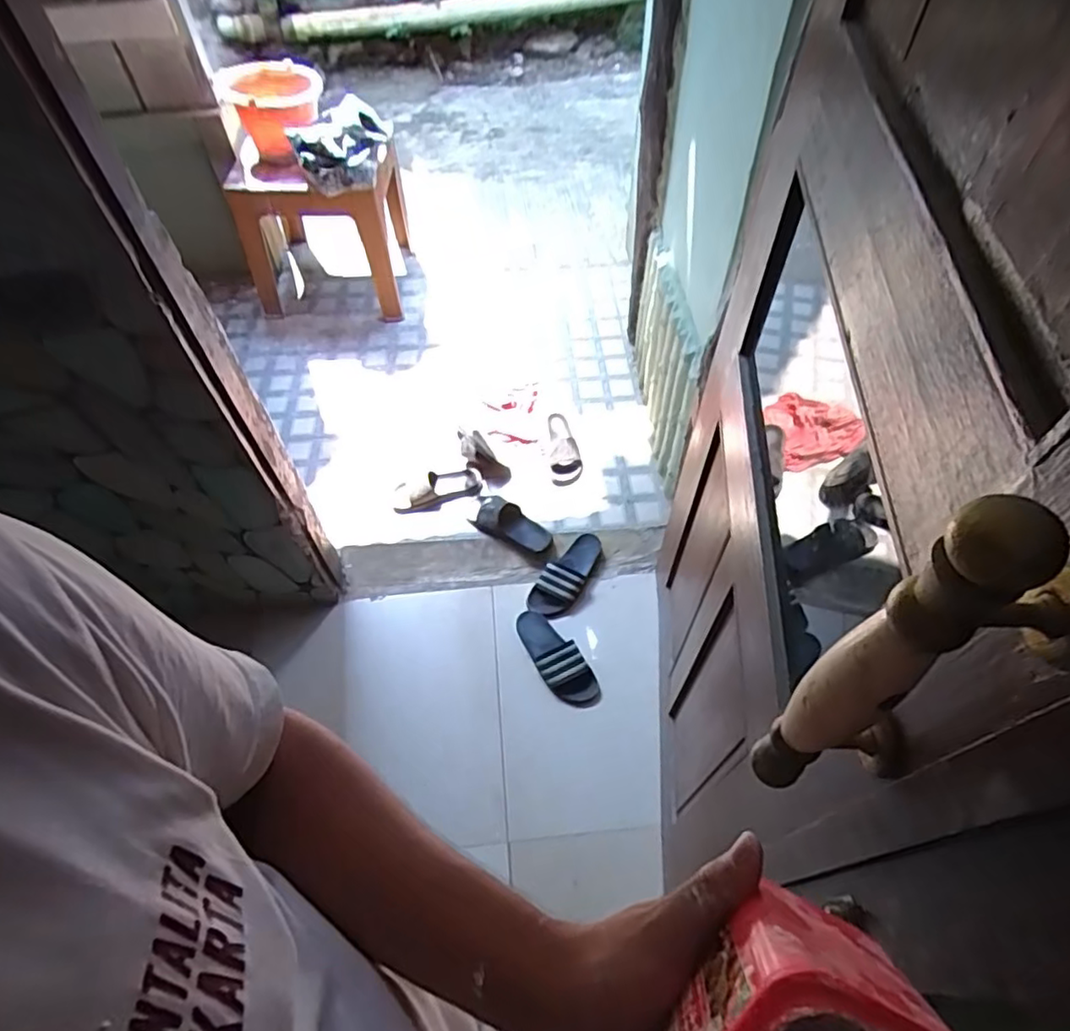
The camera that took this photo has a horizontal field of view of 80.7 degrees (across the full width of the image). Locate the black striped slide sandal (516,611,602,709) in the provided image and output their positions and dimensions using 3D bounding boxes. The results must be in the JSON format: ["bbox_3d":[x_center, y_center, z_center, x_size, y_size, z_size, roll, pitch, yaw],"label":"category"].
[{"bbox_3d":[0.048,0.347,1.528,0.103,0.075,0.272,-32,60,-19],"label":"black striped slide sandal"}]

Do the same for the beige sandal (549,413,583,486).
[{"bbox_3d":[0.089,-0.209,1.897,0.092,0.101,0.242,-4,55,-1],"label":"beige sandal"}]

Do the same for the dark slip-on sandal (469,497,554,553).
[{"bbox_3d":[-0.059,0.027,1.743,0.233,0.074,0.086,23,59,17],"label":"dark slip-on sandal"}]

